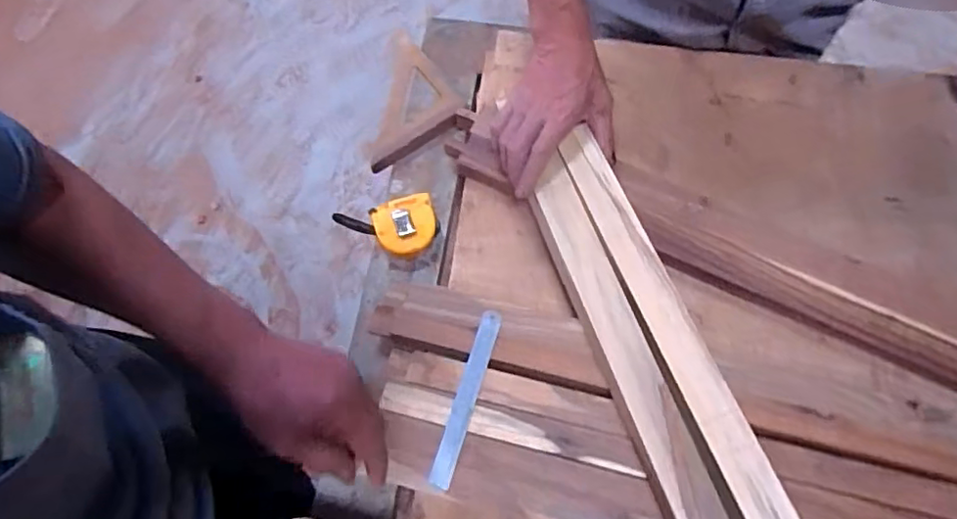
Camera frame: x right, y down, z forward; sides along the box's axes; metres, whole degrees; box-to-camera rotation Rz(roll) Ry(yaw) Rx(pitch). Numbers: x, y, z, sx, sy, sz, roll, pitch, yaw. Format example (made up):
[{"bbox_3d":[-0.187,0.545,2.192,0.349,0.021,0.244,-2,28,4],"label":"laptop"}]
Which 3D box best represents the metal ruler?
[{"bbox_3d":[-0.011,0.131,0.575,0.021,0.005,0.169,17,69,5],"label":"metal ruler"}]

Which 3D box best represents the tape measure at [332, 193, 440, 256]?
[{"bbox_3d":[-0.100,-0.033,0.671,0.107,0.030,0.061,-13,69,-3],"label":"tape measure"}]

